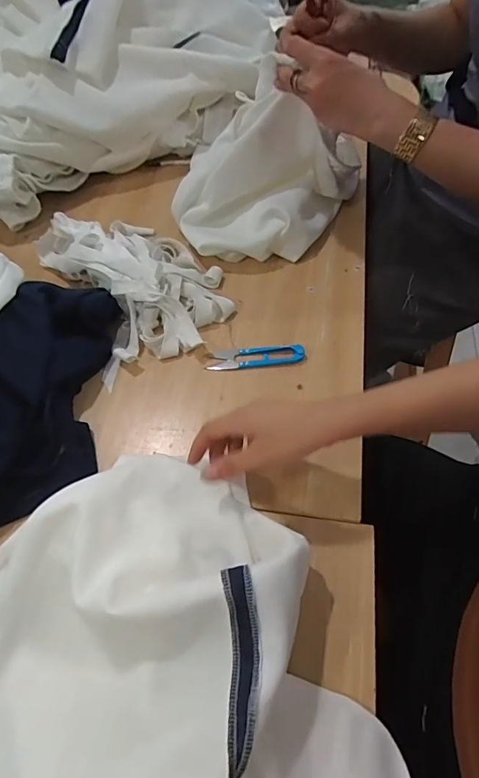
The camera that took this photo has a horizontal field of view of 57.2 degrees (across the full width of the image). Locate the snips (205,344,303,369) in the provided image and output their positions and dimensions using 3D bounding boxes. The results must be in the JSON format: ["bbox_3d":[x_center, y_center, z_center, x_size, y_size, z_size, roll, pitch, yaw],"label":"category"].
[{"bbox_3d":[0.020,-0.041,0.528,0.113,0.011,0.029,-3,59,2],"label":"snips"}]

